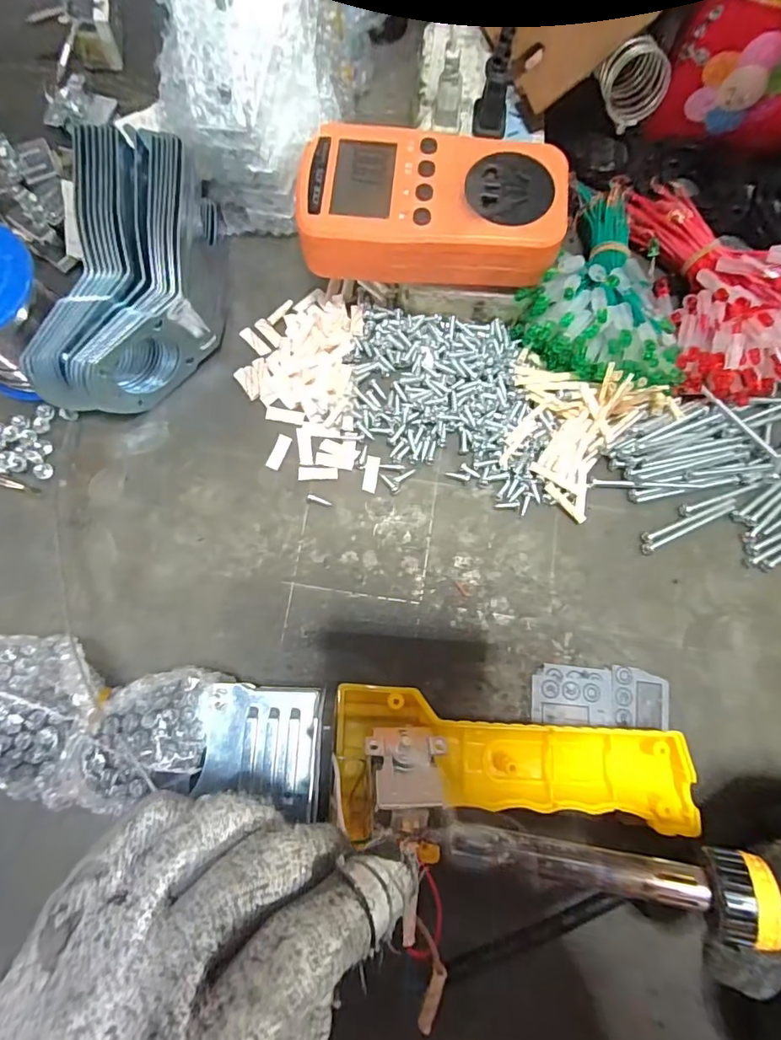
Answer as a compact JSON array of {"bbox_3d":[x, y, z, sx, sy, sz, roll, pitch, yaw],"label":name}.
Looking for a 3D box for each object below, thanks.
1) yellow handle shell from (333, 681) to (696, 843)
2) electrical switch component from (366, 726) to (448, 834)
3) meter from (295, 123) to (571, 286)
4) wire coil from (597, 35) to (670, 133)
[{"bbox_3d":[0.056,0.115,0.234,0.162,0.024,0.060,5,79,-1],"label":"yellow handle shell"},{"bbox_3d":[0.006,0.106,0.211,0.032,0.016,0.042,8,34,-3],"label":"electrical switch component"},{"bbox_3d":[0.020,-0.156,0.251,0.125,0.034,0.063,2,79,-1],"label":"meter"},{"bbox_3d":[0.125,-0.225,0.256,0.034,0.029,0.019,54,41,-22],"label":"wire coil"}]

